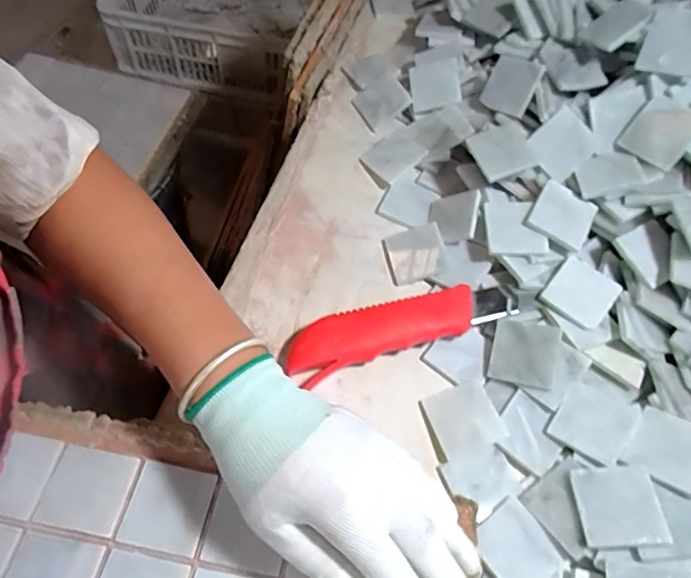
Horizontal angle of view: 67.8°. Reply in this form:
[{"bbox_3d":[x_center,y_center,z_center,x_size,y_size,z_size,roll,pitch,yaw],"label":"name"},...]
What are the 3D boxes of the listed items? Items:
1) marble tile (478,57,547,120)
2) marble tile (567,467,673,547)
[{"bbox_3d":[0.154,-0.190,0.483,0.010,0.049,0.058,15,24,-36],"label":"marble tile"},{"bbox_3d":[0.176,0.139,0.332,0.049,0.007,0.049,-6,41,11],"label":"marble tile"}]

